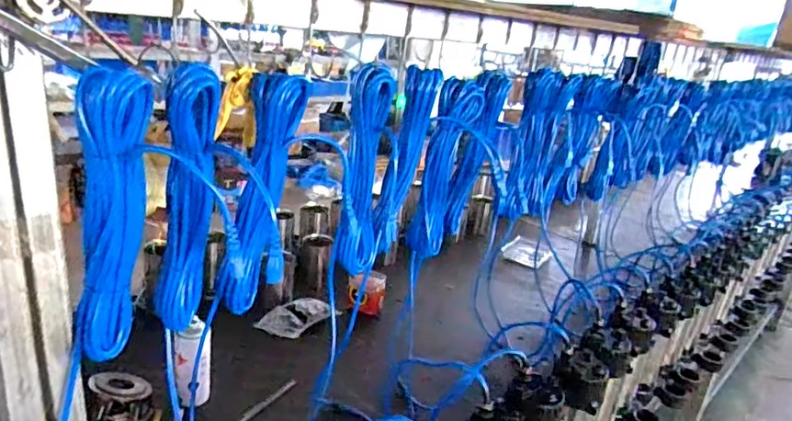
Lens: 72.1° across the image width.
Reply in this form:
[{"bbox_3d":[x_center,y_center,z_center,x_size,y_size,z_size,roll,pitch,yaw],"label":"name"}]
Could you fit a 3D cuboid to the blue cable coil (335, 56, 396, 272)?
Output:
[{"bbox_3d":[-0.051,-0.061,0.897,0.056,0.345,0.054,14,21,18],"label":"blue cable coil"}]

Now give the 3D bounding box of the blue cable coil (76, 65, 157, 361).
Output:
[{"bbox_3d":[-0.311,0.014,0.601,0.087,0.320,0.039,-6,24,-31],"label":"blue cable coil"}]

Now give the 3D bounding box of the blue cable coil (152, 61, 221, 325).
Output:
[{"bbox_3d":[-0.258,-0.003,0.673,0.080,0.329,0.050,0,21,-17],"label":"blue cable coil"}]

